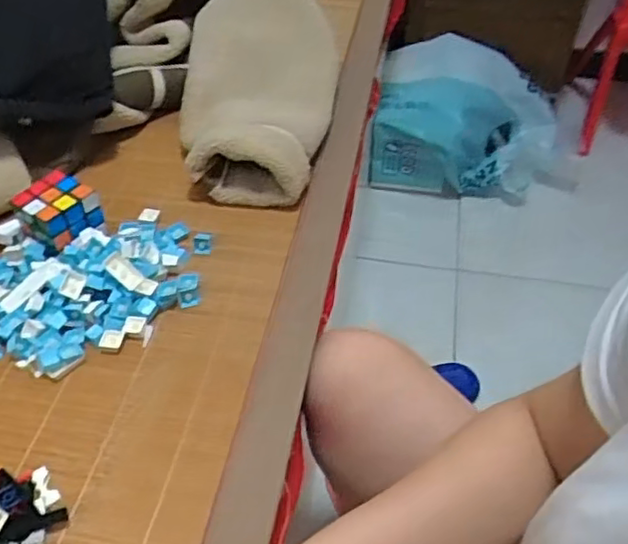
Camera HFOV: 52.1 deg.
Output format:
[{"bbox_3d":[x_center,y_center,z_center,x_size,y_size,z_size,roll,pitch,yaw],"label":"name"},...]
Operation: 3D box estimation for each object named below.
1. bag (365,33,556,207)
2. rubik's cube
[{"bbox_3d":[0.344,-0.337,1.426,0.388,0.203,0.341,12,47,11],"label":"bag"},{"bbox_3d":[-0.254,-0.060,0.638,0.066,0.052,0.057,25,51,22],"label":"rubik's cube"}]

